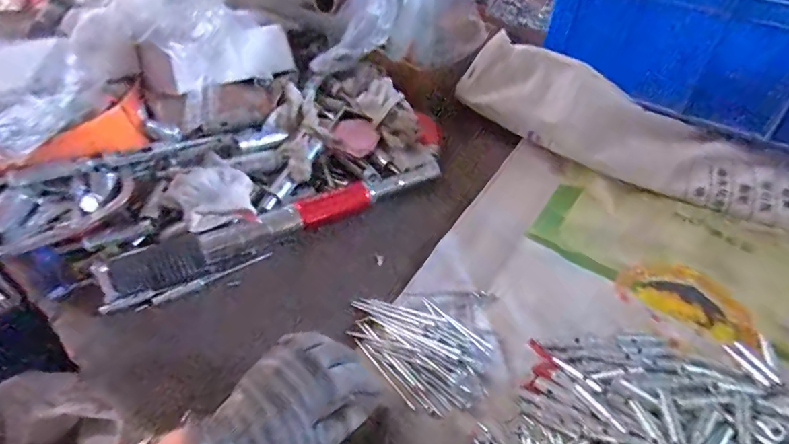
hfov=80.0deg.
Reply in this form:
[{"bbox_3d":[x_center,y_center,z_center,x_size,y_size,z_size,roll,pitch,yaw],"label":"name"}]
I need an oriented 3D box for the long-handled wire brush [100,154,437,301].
[{"bbox_3d":[-0.126,-0.002,0.559,0.410,0.041,0.046,-22,50,-20],"label":"long-handled wire brush"}]

